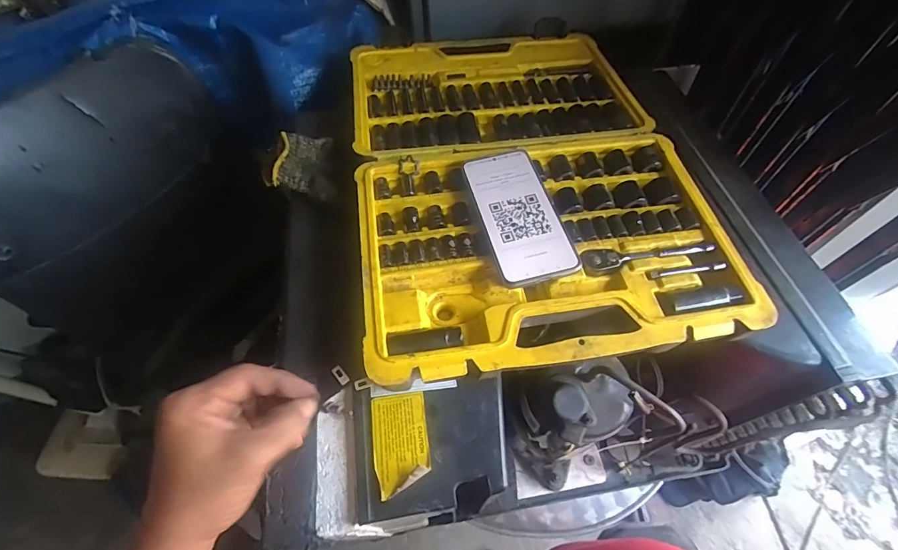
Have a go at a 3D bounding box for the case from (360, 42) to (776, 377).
[{"bbox_3d":[0.072,-0.142,0.485,0.353,0.047,0.506,-9,59,-2],"label":"case"}]

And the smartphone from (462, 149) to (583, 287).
[{"bbox_3d":[0.068,-0.064,0.411,0.075,0.006,0.160,-15,59,-5],"label":"smartphone"}]

